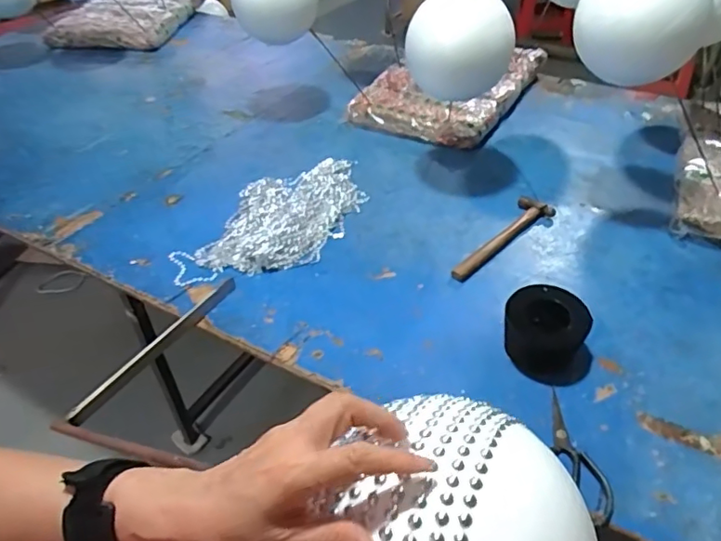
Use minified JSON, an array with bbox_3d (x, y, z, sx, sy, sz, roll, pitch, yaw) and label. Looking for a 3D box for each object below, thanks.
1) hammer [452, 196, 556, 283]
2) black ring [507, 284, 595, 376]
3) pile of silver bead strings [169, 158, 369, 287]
[{"bbox_3d":[0.259,-0.064,1.025,0.283,0.020,0.065,-32,50,-30],"label":"hammer"},{"bbox_3d":[0.269,0.088,0.796,0.110,0.082,0.120,-1,42,1],"label":"black ring"},{"bbox_3d":[-0.155,-0.107,1.067,0.232,0.033,0.429,20,46,22],"label":"pile of silver bead strings"}]

